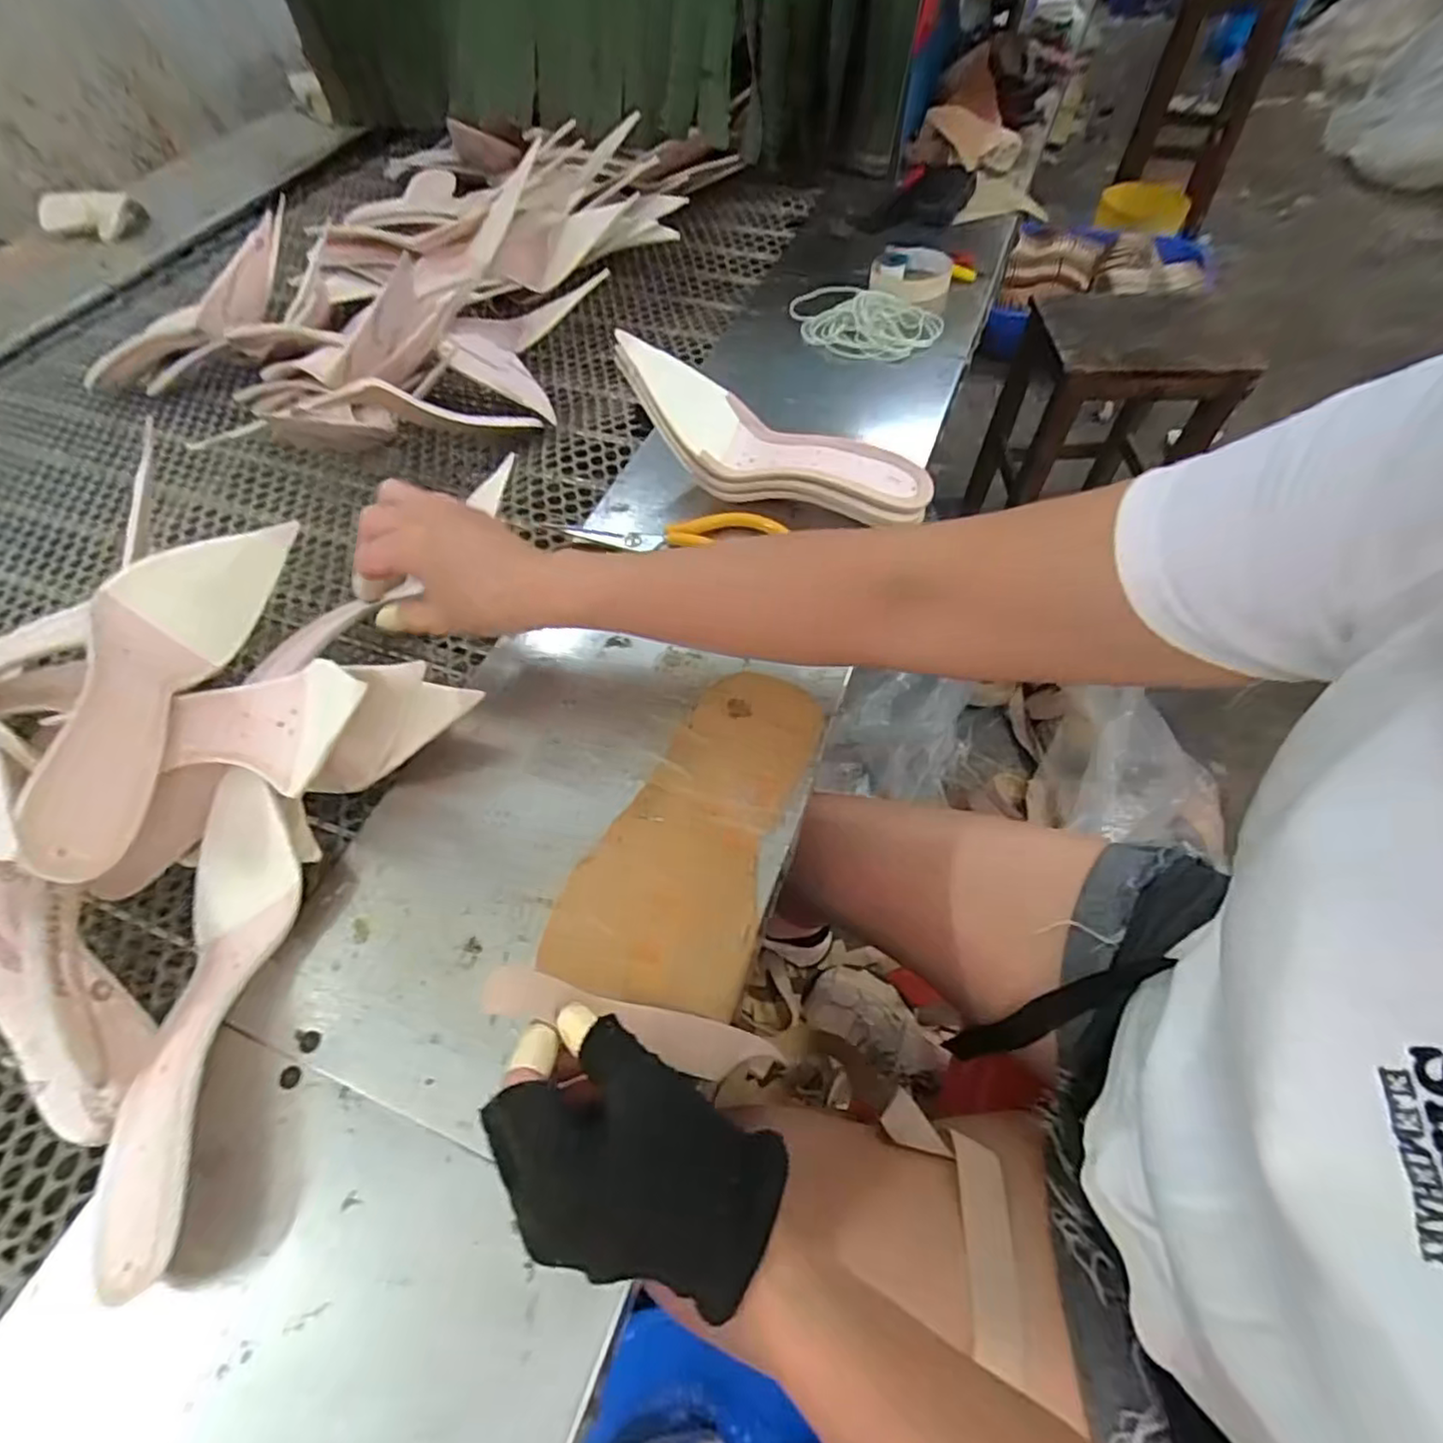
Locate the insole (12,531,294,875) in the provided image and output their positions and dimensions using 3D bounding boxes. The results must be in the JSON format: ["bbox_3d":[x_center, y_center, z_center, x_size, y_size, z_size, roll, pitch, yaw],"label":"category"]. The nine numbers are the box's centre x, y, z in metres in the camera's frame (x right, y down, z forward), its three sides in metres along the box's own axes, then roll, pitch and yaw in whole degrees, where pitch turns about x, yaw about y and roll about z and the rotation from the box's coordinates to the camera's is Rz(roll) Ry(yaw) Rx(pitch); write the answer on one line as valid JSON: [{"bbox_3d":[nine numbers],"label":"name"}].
[{"bbox_3d":[-0.320,-0.029,0.381,0.041,0.069,0.247,-1,57,2],"label":"insole"}]

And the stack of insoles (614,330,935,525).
[{"bbox_3d":[0.035,-0.211,0.506,0.250,0.058,0.073,26,62,6],"label":"stack of insoles"}]

